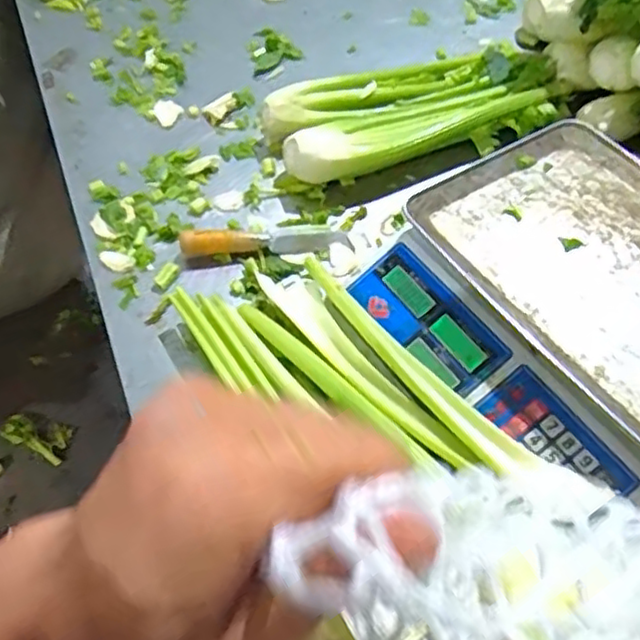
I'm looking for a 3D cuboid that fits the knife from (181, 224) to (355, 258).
[{"bbox_3d":[-0.058,-0.091,0.740,0.177,0.027,0.034,-5,55,-2],"label":"knife"}]

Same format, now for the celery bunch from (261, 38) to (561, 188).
[{"bbox_3d":[0.118,-0.256,0.829,0.359,0.054,0.159,-16,56,-9],"label":"celery bunch"}]

